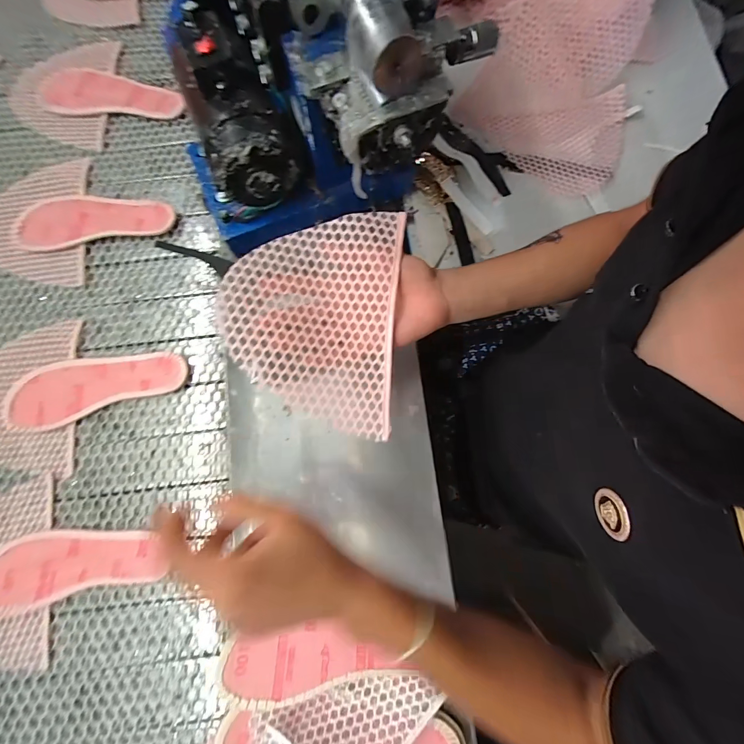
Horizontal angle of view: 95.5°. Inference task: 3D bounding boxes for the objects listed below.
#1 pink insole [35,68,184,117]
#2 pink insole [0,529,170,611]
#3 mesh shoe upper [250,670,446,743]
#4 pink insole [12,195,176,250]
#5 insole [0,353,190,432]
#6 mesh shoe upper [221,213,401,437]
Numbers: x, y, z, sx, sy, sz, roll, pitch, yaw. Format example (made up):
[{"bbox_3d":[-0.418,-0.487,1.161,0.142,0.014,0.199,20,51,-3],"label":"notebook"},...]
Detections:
[{"bbox_3d":[-0.416,-0.445,0.535,0.232,0.011,0.080,3,79,2],"label":"pink insole"},{"bbox_3d":[-0.361,0.228,0.407,0.212,0.015,0.077,-13,79,-1],"label":"pink insole"},{"bbox_3d":[-0.025,0.356,0.334,0.181,0.049,0.073,-6,79,0],"label":"mesh shoe upper"},{"bbox_3d":[-0.405,-0.226,0.496,0.224,0.015,0.080,-7,79,0],"label":"pink insole"},{"bbox_3d":[-0.363,0.015,0.450,0.226,0.019,0.078,-18,79,-2],"label":"insole"},{"bbox_3d":[-0.056,-0.051,0.310,0.154,0.032,0.204,4,79,2],"label":"mesh shoe upper"}]

